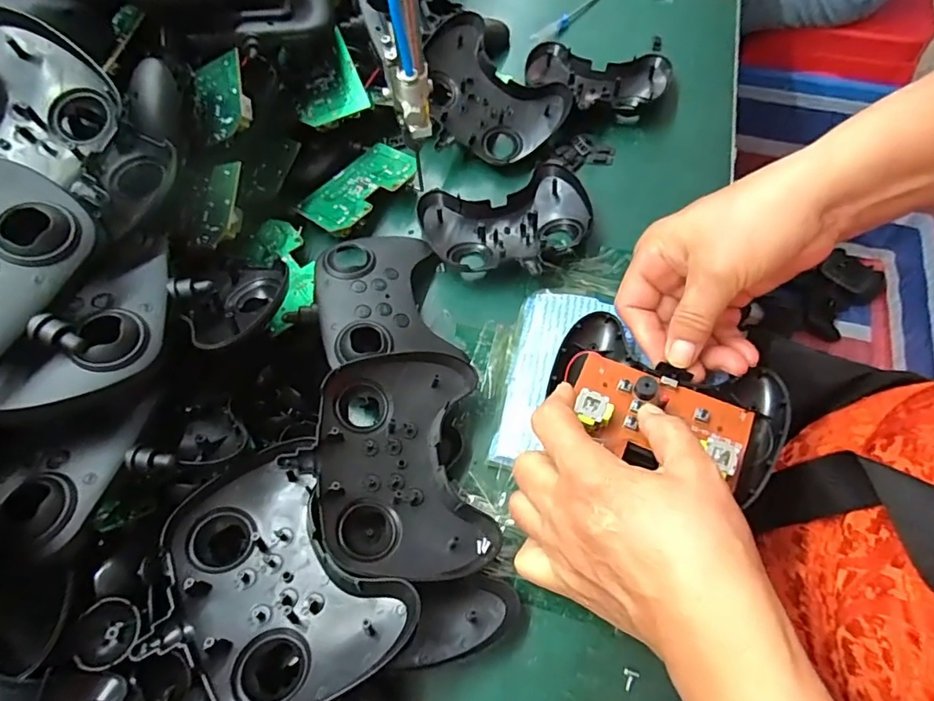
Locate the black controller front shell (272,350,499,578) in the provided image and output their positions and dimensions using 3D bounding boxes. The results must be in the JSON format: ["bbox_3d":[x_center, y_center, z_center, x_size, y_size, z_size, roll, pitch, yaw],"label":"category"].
[{"bbox_3d":[-0.040,0.063,0.293,0.098,0.041,0.123,-7,62,-2],"label":"black controller front shell"}]

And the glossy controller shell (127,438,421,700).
[{"bbox_3d":[-0.092,0.107,0.251,0.092,0.033,0.122,-36,67,-16],"label":"glossy controller shell"}]

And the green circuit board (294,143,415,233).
[{"bbox_3d":[-0.083,-0.123,0.404,0.055,0.008,0.086,34,69,29],"label":"green circuit board"}]

